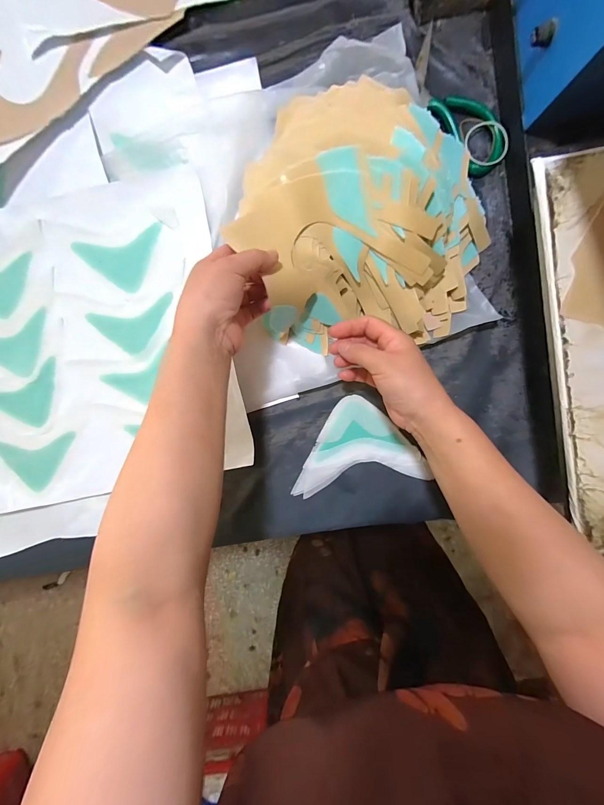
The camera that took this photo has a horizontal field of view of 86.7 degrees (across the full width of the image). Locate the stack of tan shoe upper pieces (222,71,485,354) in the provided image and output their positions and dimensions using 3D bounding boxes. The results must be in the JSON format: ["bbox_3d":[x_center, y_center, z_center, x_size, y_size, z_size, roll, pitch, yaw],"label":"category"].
[{"bbox_3d":[0.076,-0.188,0.363,0.276,0.094,0.260,15,98,-2],"label":"stack of tan shoe upper pieces"}]

